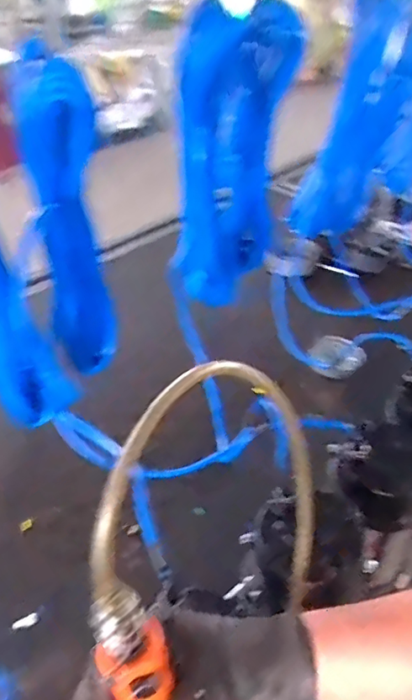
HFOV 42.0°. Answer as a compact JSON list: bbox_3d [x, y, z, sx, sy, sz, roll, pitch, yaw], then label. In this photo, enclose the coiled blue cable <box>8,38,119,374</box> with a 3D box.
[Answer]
[{"bbox_3d":[-0.136,-0.109,0.548,0.075,0.328,0.042,-7,41,-8],"label":"coiled blue cable"}]

